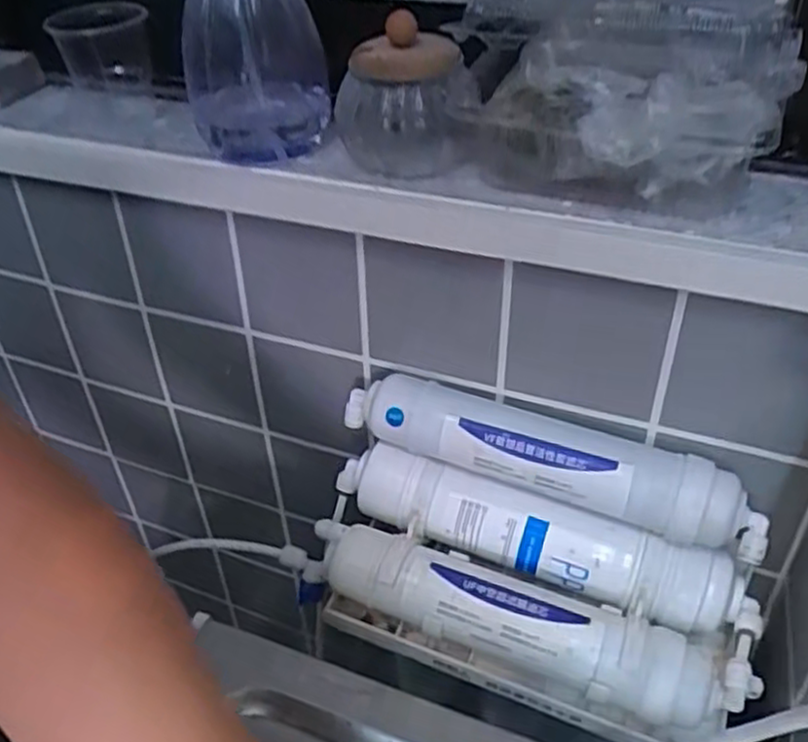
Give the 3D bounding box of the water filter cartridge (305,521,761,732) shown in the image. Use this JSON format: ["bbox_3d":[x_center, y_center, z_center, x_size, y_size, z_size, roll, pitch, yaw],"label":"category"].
[{"bbox_3d":[0.068,0.151,0.454,0.269,0.050,0.055,14,42,21],"label":"water filter cartridge"}]

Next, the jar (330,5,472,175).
[{"bbox_3d":[-0.003,-0.161,0.441,0.073,0.077,0.069,-5,39,-2],"label":"jar"}]

